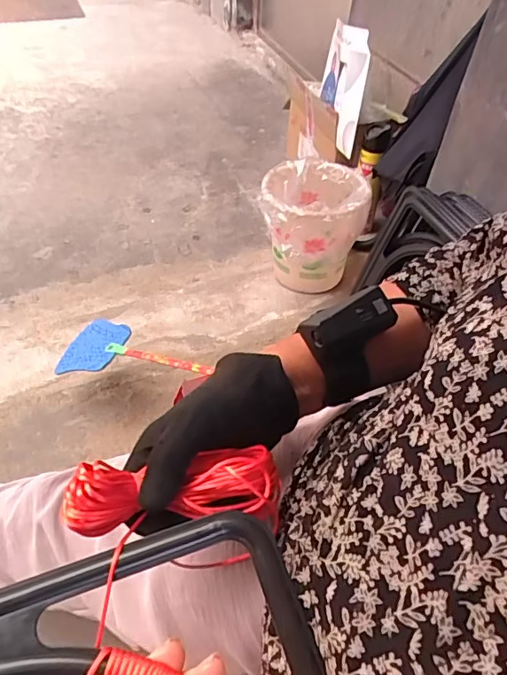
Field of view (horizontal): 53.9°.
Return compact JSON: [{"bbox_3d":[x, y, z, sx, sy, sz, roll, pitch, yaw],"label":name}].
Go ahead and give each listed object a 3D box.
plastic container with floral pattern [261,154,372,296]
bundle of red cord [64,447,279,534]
[{"bbox_3d":[0.127,-0.233,1.118,0.212,0.258,0.190,-2,51,0],"label":"plastic container with floral pattern"},{"bbox_3d":[-0.047,0.091,0.302,0.126,0.033,0.049,-2,50,-12],"label":"bundle of red cord"}]

